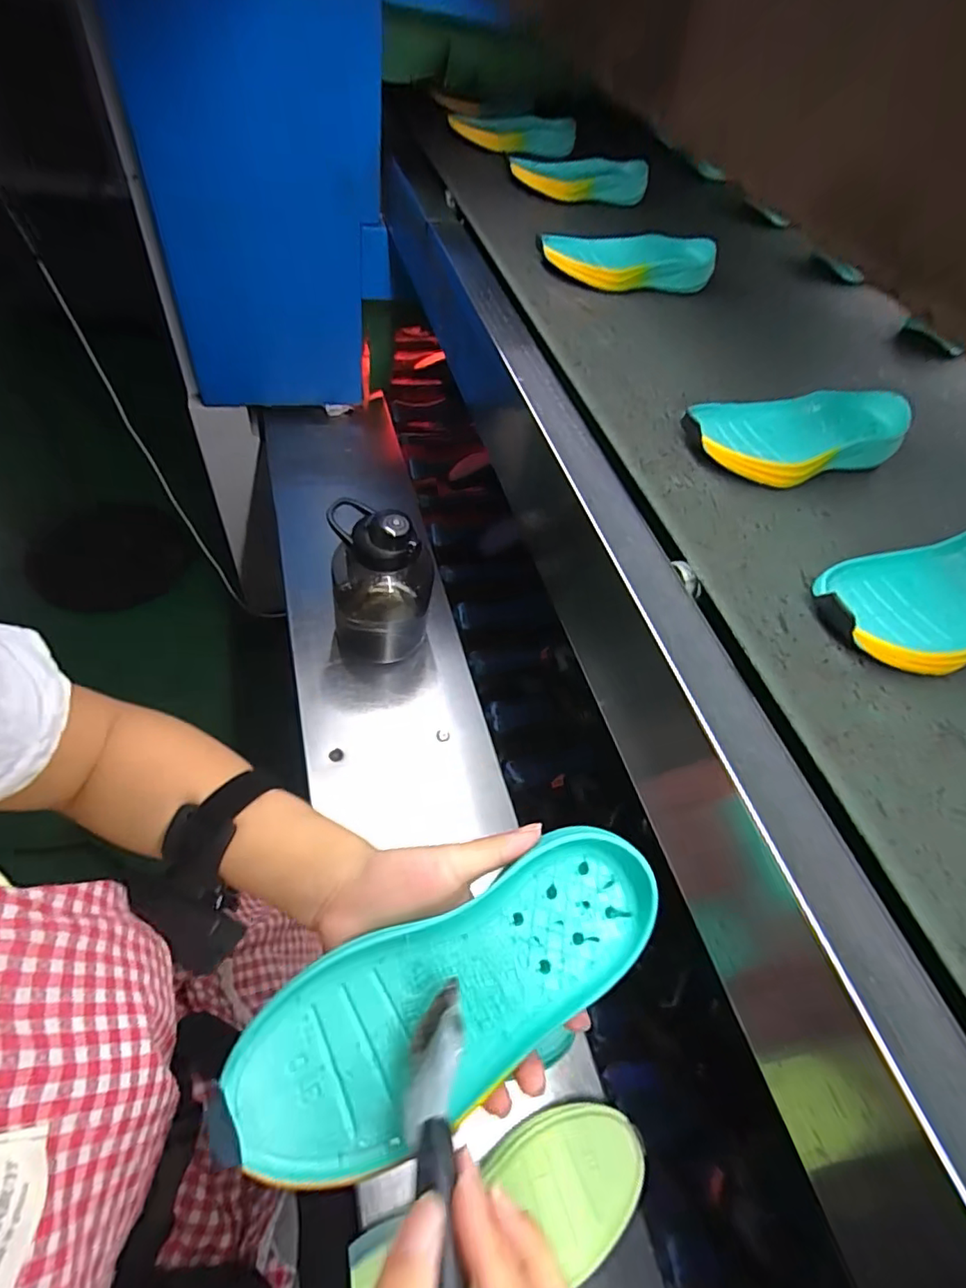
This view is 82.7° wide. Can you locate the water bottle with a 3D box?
[{"bbox_3d":[-0.141,-0.064,0.716,0.110,0.233,0.109,2,59,-3],"label":"water bottle"}]

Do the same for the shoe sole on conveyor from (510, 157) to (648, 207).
[{"bbox_3d":[0.137,-0.649,0.765,0.192,0.030,0.068,-10,61,-10],"label":"shoe sole on conveyor"}]

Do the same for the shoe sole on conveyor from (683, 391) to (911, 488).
[{"bbox_3d":[0.263,-0.176,0.456,0.208,0.030,0.081,-13,61,-12],"label":"shoe sole on conveyor"}]

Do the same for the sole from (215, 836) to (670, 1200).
[{"bbox_3d":[-0.011,0.165,0.262,0.214,0.022,0.079,-24,64,-17],"label":"sole"}]

